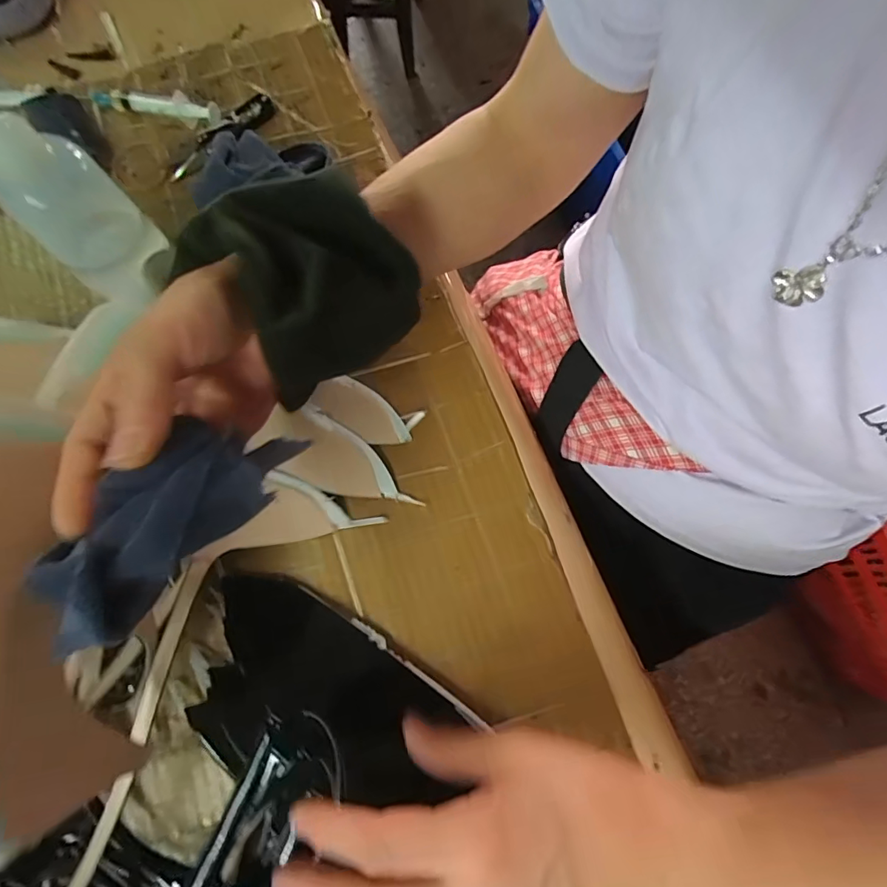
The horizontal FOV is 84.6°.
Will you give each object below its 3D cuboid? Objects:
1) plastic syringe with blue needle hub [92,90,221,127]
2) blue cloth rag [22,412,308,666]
[{"bbox_3d":[-0.229,-0.271,0.388,0.112,0.024,0.013,13,76,2],"label":"plastic syringe with blue needle hub"},{"bbox_3d":[-0.116,0.028,0.206,0.045,0.024,0.109,36,61,7],"label":"blue cloth rag"}]

